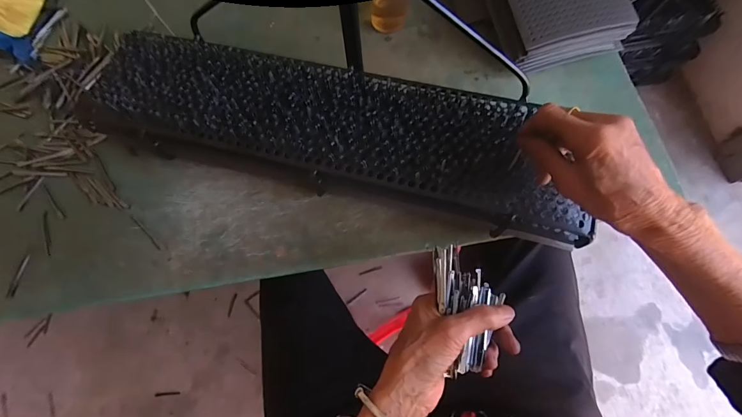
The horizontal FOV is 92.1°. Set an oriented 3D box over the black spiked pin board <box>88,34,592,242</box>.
[{"bbox_3d":[-0.041,-0.101,0.422,0.567,0.047,0.150,16,73,6],"label":"black spiked pin board"}]

